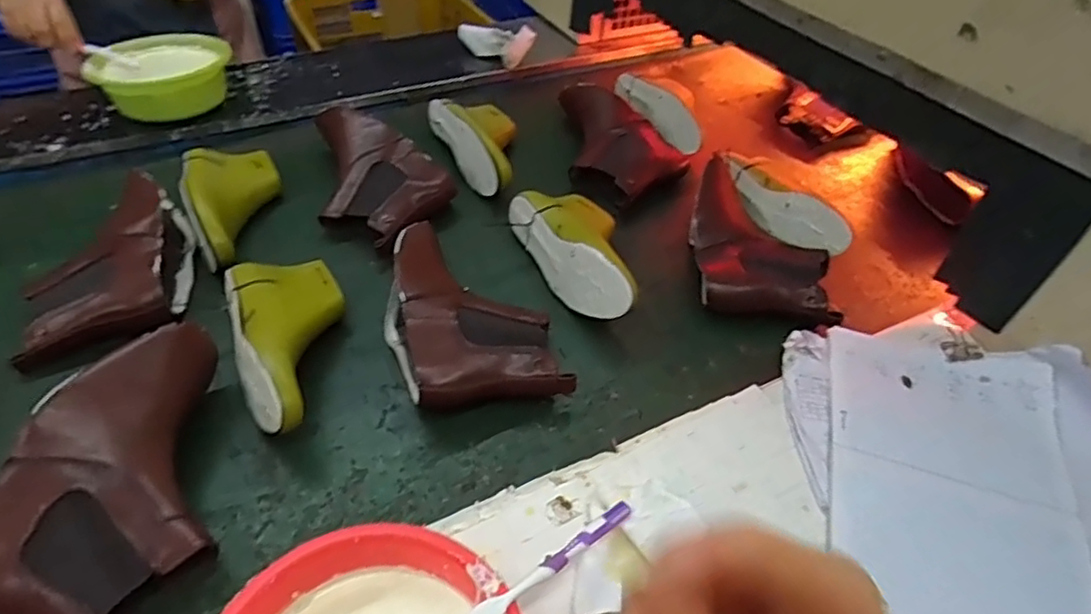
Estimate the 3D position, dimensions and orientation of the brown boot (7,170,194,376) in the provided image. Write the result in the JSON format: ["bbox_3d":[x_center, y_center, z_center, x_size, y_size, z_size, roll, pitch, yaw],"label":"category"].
[{"bbox_3d":[-0.498,-0.049,0.708,0.172,0.068,0.234,-18,49,-21],"label":"brown boot"}]

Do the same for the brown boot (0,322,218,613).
[{"bbox_3d":[-0.327,0.136,0.509,0.159,0.089,0.246,19,47,15],"label":"brown boot"}]

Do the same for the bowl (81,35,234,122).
[{"bbox_3d":[-0.585,-0.352,0.955,0.173,0.064,0.173,18,47,13],"label":"bowl"}]

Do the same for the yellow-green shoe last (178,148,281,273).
[{"bbox_3d":[-0.389,-0.134,0.791,0.108,0.076,0.216,-17,49,-19],"label":"yellow-green shoe last"}]

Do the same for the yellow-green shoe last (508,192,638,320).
[{"bbox_3d":[0.050,-0.069,0.749,0.106,0.076,0.223,-16,48,-19],"label":"yellow-green shoe last"}]

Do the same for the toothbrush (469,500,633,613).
[{"bbox_3d":[0.008,0.175,0.431,0.014,0.014,0.175,36,30,28],"label":"toothbrush"}]

